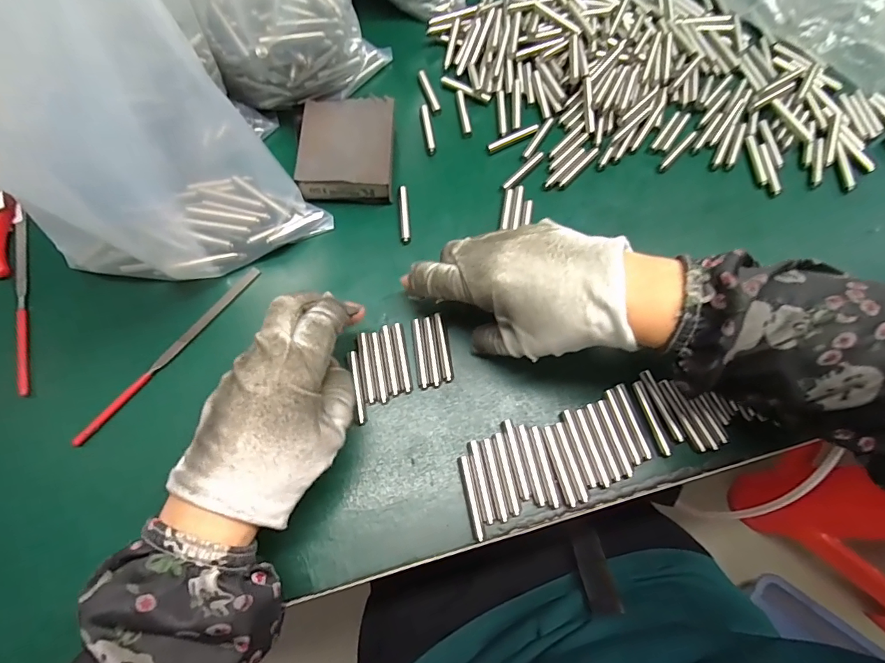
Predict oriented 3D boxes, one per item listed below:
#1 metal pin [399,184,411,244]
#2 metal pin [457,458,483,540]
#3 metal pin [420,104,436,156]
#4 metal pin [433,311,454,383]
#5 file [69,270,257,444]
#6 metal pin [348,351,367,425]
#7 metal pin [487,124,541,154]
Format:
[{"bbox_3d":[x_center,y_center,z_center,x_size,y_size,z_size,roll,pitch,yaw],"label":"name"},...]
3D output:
[{"bbox_3d":[-0.029,-0.090,0.347,0.008,0.007,0.050,-4,71,-2],"label":"metal pin"},{"bbox_3d":[0.017,0.100,0.269,0.006,0.004,0.048,-12,71,-4],"label":"metal pin"},{"bbox_3d":[-0.012,-0.170,0.377,0.008,0.009,0.049,-8,71,-3],"label":"metal pin"},{"bbox_3d":[0.001,0.010,0.305,0.007,0.008,0.047,-8,71,-3],"label":"metal pin"},{"bbox_3d":[-0.186,0.016,0.304,0.006,0.007,0.147,37,75,11],"label":"file"},{"bbox_3d":[-0.056,0.036,0.293,0.006,0.004,0.049,-12,69,-5],"label":"metal pin"},{"bbox_3d":[0.059,-0.161,0.373,0.048,0.005,0.007,-26,73,-9],"label":"metal pin"}]

